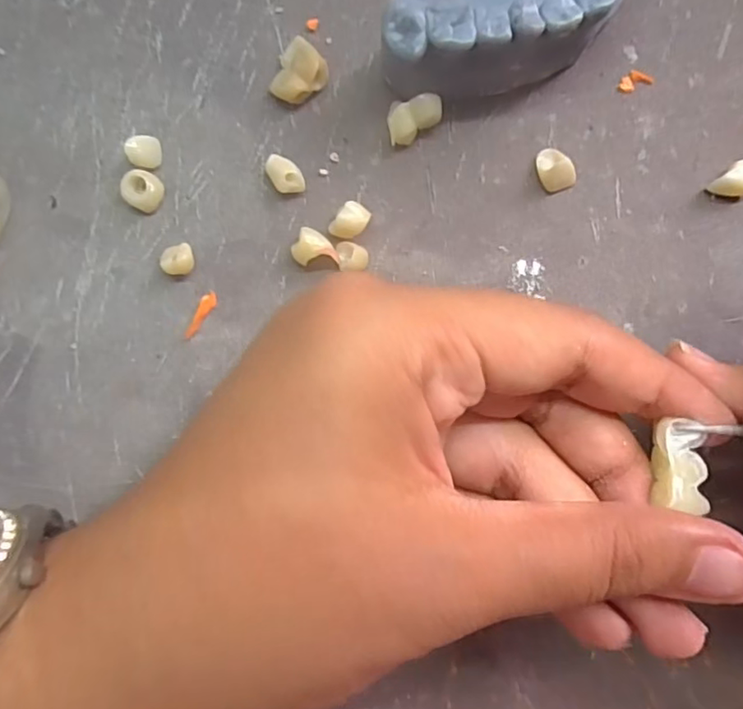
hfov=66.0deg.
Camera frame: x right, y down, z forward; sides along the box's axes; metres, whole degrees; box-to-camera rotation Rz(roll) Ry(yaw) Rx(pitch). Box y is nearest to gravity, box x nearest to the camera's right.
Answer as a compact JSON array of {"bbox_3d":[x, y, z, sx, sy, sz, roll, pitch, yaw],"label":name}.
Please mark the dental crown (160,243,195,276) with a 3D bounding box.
[{"bbox_3d":[-0.049,-0.024,0.145,0.008,0.005,0.008,0,92,0],"label":"dental crown"}]

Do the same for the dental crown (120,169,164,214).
[{"bbox_3d":[-0.058,-0.041,0.144,0.009,0.006,0.009,0,92,0],"label":"dental crown"}]

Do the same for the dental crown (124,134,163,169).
[{"bbox_3d":[-0.057,-0.051,0.143,0.006,0.007,0.008,1,92,0],"label":"dental crown"}]

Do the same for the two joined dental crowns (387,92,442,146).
[{"bbox_3d":[0.011,-0.059,0.143,0.014,0.009,0.009,-20,92,0],"label":"two joined dental crowns"}]

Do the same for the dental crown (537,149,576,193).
[{"bbox_3d":[0.047,-0.047,0.146,0.009,0.005,0.011,-17,92,0],"label":"dental crown"}]

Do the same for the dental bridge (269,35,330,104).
[{"bbox_3d":[-0.018,-0.070,0.143,0.012,0.008,0.015,31,92,-2],"label":"dental bridge"}]

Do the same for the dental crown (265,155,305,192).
[{"bbox_3d":[-0.022,-0.045,0.145,0.007,0.006,0.011,-29,92,1],"label":"dental crown"}]

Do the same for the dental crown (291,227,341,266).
[{"bbox_3d":[-0.013,-0.026,0.145,0.012,0.007,0.009,27,92,-2],"label":"dental crown"}]

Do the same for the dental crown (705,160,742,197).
[{"bbox_3d":[0.092,-0.043,0.145,0.010,0.006,0.009,-35,92,1],"label":"dental crown"}]

